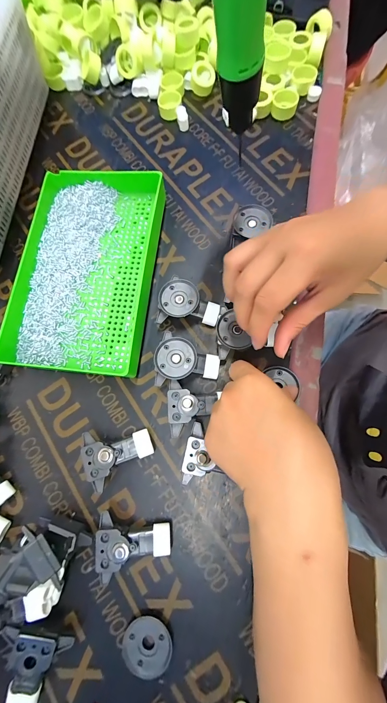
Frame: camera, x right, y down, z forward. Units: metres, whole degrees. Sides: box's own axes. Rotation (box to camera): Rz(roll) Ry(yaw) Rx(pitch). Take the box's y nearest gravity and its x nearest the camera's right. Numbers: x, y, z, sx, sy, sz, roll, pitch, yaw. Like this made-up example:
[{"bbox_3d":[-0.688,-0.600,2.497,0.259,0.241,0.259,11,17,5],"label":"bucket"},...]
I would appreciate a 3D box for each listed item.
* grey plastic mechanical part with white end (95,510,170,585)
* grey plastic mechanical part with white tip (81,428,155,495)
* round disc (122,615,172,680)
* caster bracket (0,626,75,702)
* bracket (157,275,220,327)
[{"bbox_3d":[-0.054,0.177,0.242,0.064,0.026,0.045,-3,78,1],"label":"grey plastic mechanical part with white end"},{"bbox_3d":[-0.074,0.104,0.263,0.064,0.025,0.054,-15,78,-2],"label":"grey plastic mechanical part with white tip"},{"bbox_3d":[-0.041,0.260,0.228,0.041,0.012,0.039,0,78,1],"label":"round disc"},{"bbox_3d":[-0.142,0.272,0.225,0.055,0.029,0.065,19,79,5],"label":"caster bracket"},{"bbox_3d":[-0.004,-0.052,0.292,0.065,0.028,0.047,8,78,3],"label":"bracket"}]

